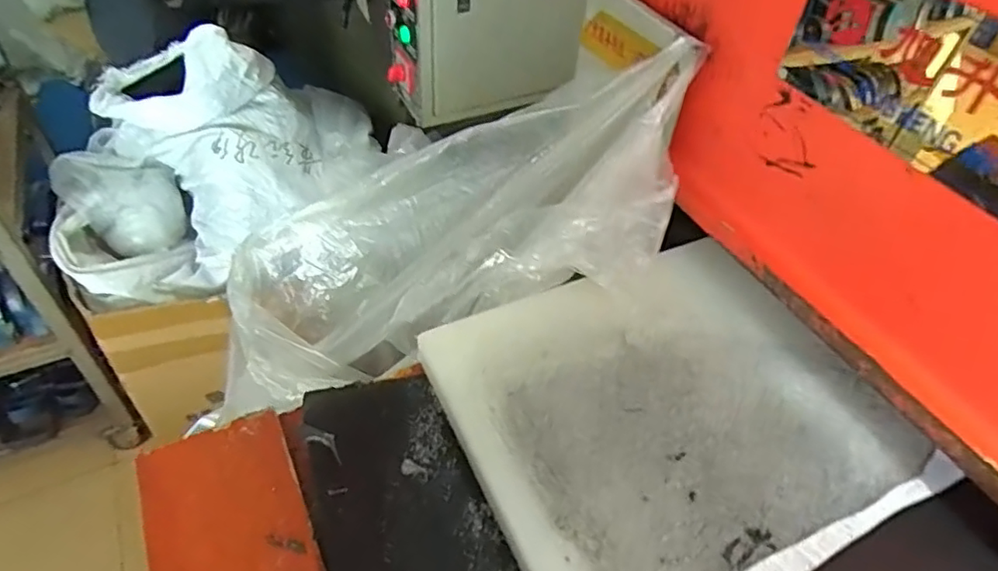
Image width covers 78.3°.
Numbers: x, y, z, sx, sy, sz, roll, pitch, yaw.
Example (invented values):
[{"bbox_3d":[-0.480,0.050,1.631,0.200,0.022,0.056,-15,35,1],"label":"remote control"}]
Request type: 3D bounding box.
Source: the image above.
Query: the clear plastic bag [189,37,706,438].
[{"bbox_3d":[-0.050,-0.052,0.671,0.570,0.147,0.191,-22,44,22],"label":"clear plastic bag"}]

